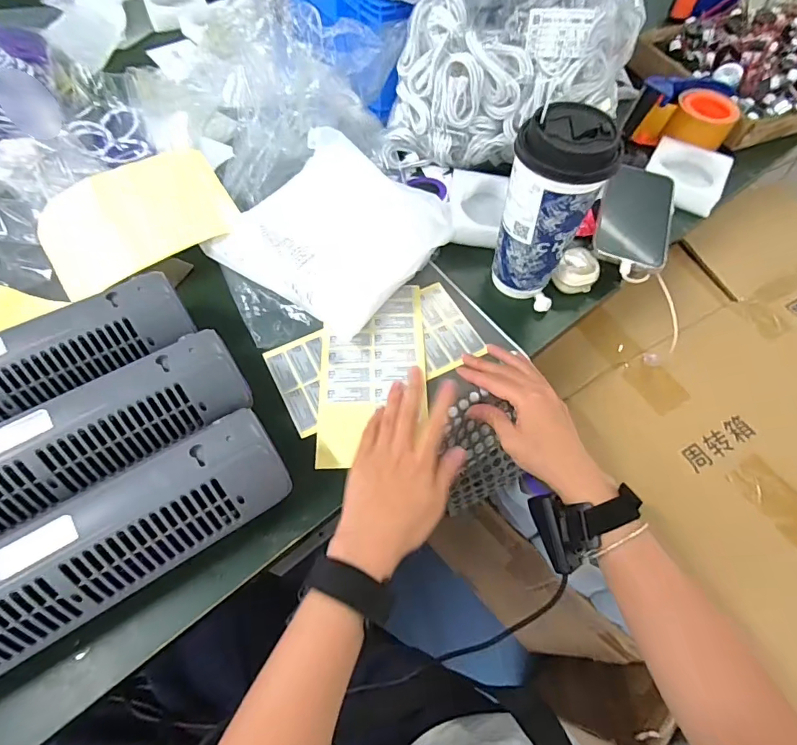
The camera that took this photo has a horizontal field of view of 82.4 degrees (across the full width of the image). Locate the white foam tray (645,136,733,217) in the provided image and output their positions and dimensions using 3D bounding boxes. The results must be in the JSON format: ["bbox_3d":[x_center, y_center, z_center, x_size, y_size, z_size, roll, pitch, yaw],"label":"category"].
[{"bbox_3d":[0.391,-0.270,0.618,0.099,0.023,0.111,28,63,13],"label":"white foam tray"}]

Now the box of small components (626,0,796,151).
[{"bbox_3d":[0.590,-0.491,0.722,0.337,0.060,0.277,-20,63,-14],"label":"box of small components"}]

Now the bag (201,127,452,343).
[{"bbox_3d":[-0.068,-0.160,0.513,0.207,0.049,0.209,36,65,17],"label":"bag"}]

